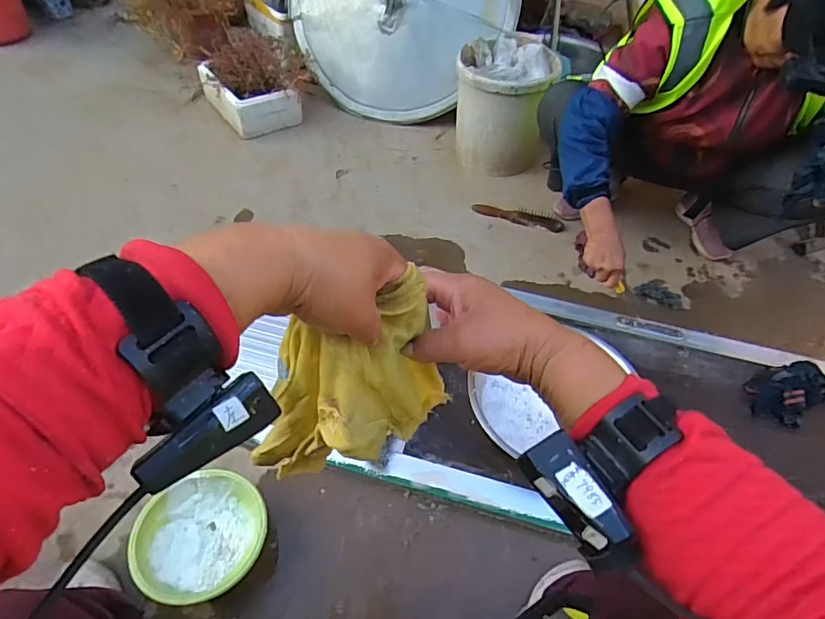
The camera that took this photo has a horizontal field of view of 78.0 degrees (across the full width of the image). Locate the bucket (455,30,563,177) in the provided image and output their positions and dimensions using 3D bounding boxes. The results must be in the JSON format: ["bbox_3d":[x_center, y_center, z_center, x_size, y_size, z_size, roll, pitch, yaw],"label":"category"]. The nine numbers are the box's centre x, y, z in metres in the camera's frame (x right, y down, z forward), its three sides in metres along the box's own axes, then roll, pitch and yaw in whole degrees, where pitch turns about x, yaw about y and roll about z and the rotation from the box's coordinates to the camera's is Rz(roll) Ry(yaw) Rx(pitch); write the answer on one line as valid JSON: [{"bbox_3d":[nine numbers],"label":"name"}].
[{"bbox_3d":[0.271,-0.613,1.558,0.276,0.325,0.277,2,47,-3],"label":"bucket"}]

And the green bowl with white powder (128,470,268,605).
[{"bbox_3d":[-0.336,0.358,0.812,0.174,0.069,0.189,2,49,-2],"label":"green bowl with white powder"}]

